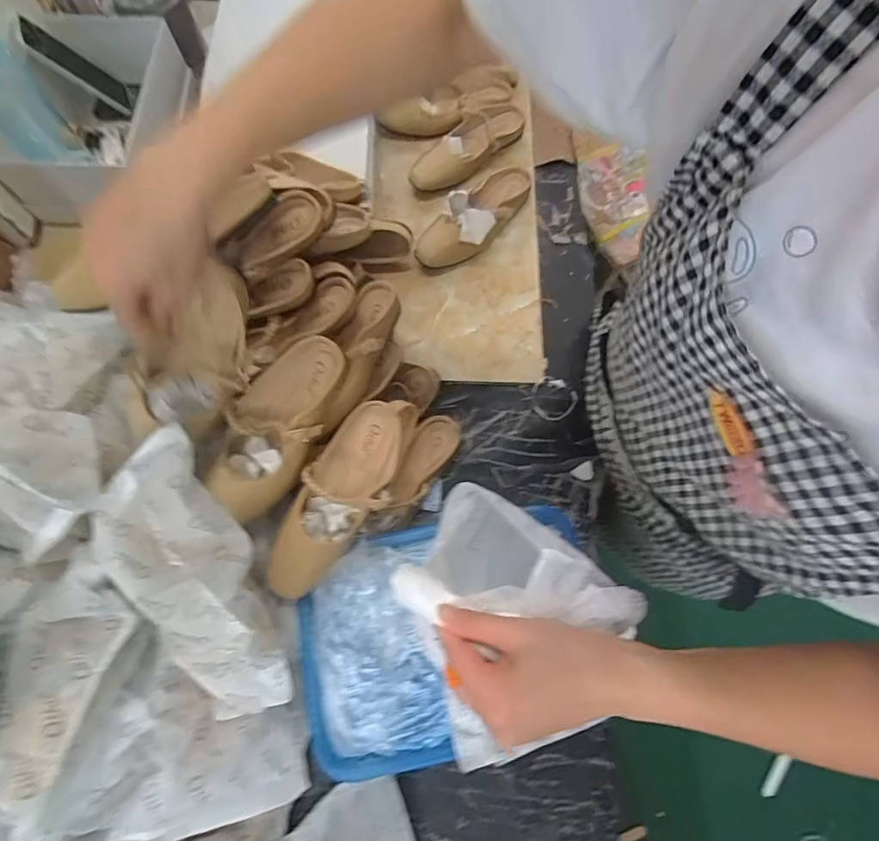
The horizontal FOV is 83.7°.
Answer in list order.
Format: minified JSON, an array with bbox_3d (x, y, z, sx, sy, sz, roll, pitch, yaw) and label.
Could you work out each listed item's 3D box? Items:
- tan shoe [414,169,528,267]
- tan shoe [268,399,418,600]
[{"bbox_3d":[0.063,-0.326,0.764,0.085,0.069,0.238,39,75,11],"label":"tan shoe"},{"bbox_3d":[-0.114,0.081,0.554,0.092,0.065,0.235,38,71,-13],"label":"tan shoe"}]

